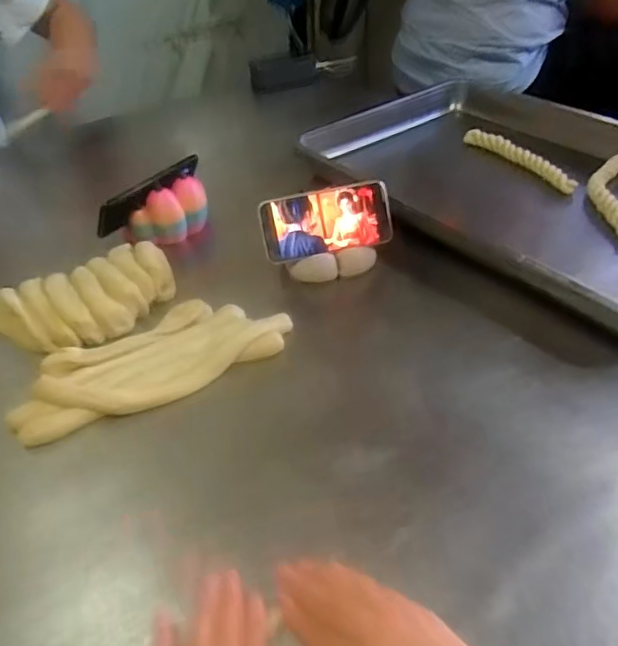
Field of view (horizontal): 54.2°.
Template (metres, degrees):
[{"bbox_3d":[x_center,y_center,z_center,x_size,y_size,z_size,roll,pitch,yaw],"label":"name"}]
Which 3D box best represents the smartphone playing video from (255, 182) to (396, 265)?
[{"bbox_3d":[0.022,-0.120,0.709,0.152,0.074,0.010,-12,6,-10],"label":"smartphone playing video"}]

